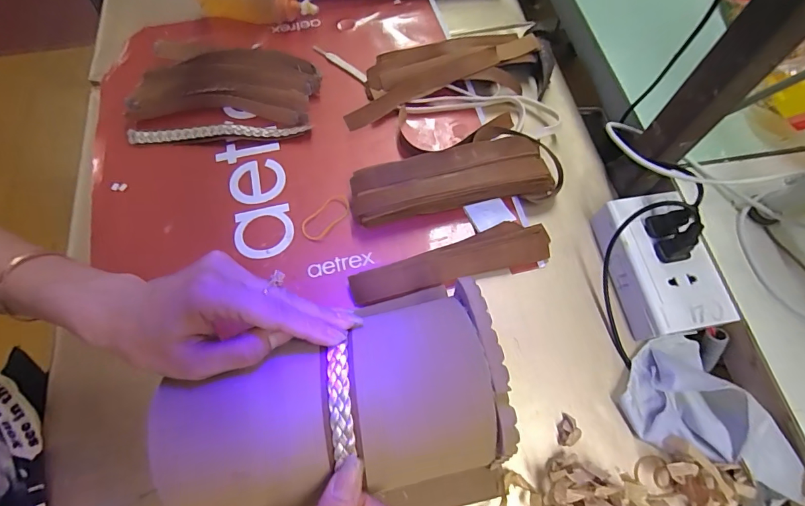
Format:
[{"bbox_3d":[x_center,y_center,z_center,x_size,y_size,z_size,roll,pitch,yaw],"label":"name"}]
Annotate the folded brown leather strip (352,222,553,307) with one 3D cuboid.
[{"bbox_3d":[0.044,0.009,0.373,0.182,0.017,0.039,-15,68,-7],"label":"folded brown leather strip"}]

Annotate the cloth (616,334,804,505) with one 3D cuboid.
[{"bbox_3d":[0.227,0.127,0.308,0.085,0.047,0.126,-20,69,-8],"label":"cloth"}]

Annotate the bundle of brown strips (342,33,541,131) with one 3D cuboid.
[{"bbox_3d":[0.038,-0.203,0.453,0.223,0.041,0.084,-16,68,-7],"label":"bundle of brown strips"}]

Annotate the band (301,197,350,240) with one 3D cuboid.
[{"bbox_3d":[-0.074,-0.035,0.398,0.025,0.004,0.053,39,72,15],"label":"band"}]

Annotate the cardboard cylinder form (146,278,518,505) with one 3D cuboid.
[{"bbox_3d":[-0.037,0.107,0.267,0.199,0.095,0.105,-15,68,-8],"label":"cardboard cylinder form"}]

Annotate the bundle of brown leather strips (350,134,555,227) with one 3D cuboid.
[{"bbox_3d":[0.047,-0.069,0.392,0.192,0.034,0.057,-12,68,-5],"label":"bundle of brown leather strips"}]

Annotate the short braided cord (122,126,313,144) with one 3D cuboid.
[{"bbox_3d":[-0.193,-0.126,0.433,0.188,0.013,0.013,-2,67,-1],"label":"short braided cord"}]

